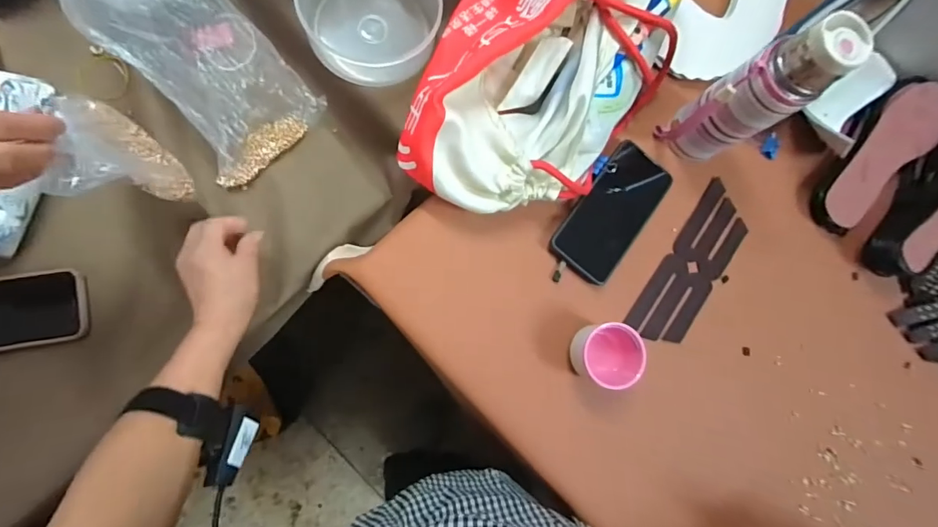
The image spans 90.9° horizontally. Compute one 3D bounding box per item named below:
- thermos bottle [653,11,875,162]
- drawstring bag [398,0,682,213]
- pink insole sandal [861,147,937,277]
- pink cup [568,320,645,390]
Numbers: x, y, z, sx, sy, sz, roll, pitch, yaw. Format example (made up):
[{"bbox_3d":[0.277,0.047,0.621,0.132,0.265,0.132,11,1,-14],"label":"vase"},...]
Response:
[{"bbox_3d":[0.279,-0.162,0.468,0.076,0.199,0.069,-30,89,-11],"label":"thermos bottle"},{"bbox_3d":[0.090,-0.212,0.452,0.220,0.163,0.353,36,79,-4],"label":"drawstring bag"},{"bbox_3d":[0.599,-0.079,0.599,0.239,0.059,0.090,-40,89,-10],"label":"pink insole sandal"},{"bbox_3d":[0.142,0.094,0.483,0.058,0.065,0.062,1,83,-9],"label":"pink cup"}]

